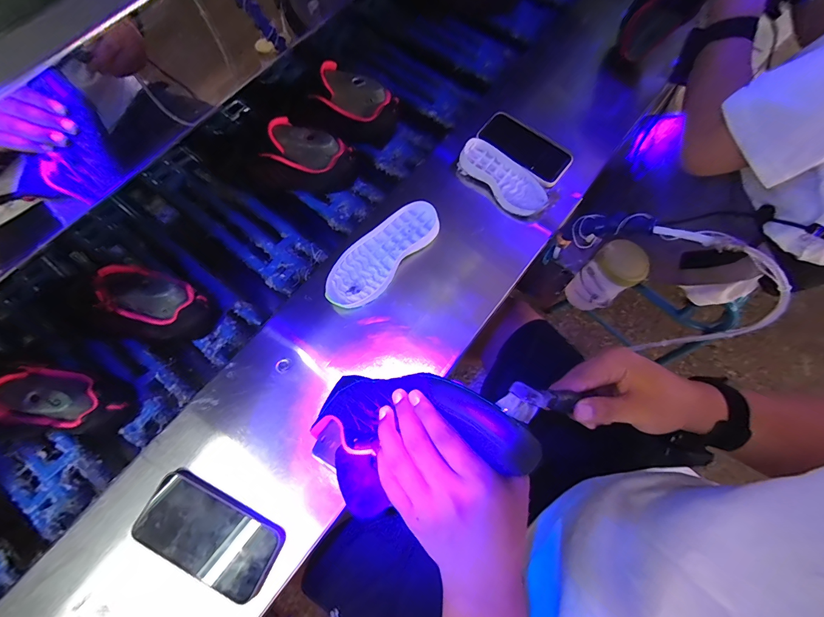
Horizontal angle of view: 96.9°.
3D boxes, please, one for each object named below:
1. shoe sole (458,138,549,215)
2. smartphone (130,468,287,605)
[{"bbox_3d":[0.144,-0.207,0.575,0.066,0.021,0.152,-42,78,-12],"label":"shoe sole"},{"bbox_3d":[-0.235,0.261,0.424,0.163,0.018,0.081,26,75,7],"label":"smartphone"}]

